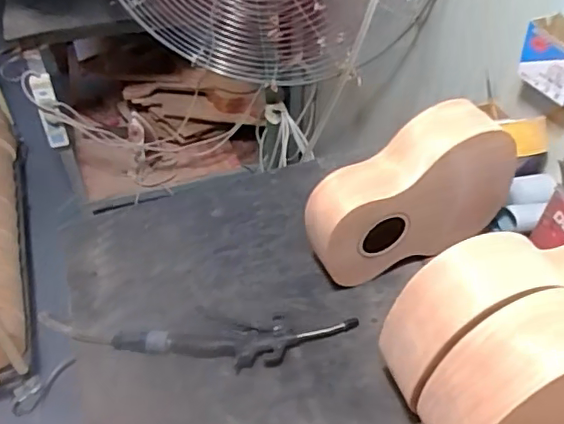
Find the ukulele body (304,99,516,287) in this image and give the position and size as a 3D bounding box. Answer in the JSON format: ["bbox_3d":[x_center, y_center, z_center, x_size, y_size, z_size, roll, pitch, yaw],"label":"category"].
[{"bbox_3d":[0.179,-0.021,0.793,0.299,0.237,0.077,-20,48,-18],"label":"ukulele body"}]

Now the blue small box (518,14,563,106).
[{"bbox_3d":[0.411,-0.222,0.827,0.055,0.087,0.114,-22,48,-20],"label":"blue small box"}]

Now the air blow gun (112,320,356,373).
[{"bbox_3d":[-0.061,0.178,0.745,0.323,0.026,0.060,-3,45,-3],"label":"air blow gun"}]

